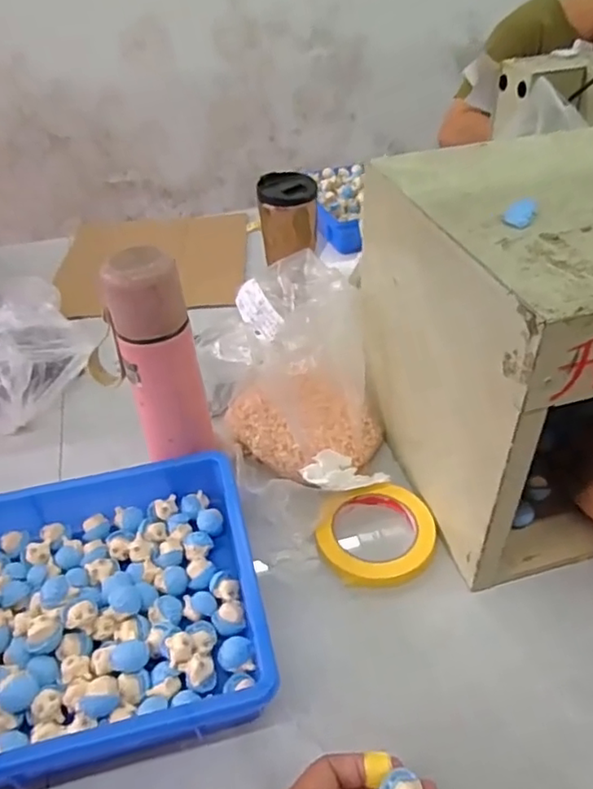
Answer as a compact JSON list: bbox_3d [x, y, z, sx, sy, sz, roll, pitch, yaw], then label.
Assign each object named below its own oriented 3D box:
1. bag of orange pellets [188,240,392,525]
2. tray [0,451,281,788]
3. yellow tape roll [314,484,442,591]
[{"bbox_3d":[-0.005,-0.020,0.639,0.176,0.128,0.312,-13,41,-11],"label":"bag of orange pellets"},{"bbox_3d":[-0.217,0.183,0.489,0.364,0.061,0.249,-11,41,-9],"label":"tray"},{"bbox_3d":[0.076,0.131,0.555,0.110,0.020,0.096,-14,42,-12],"label":"yellow tape roll"}]

